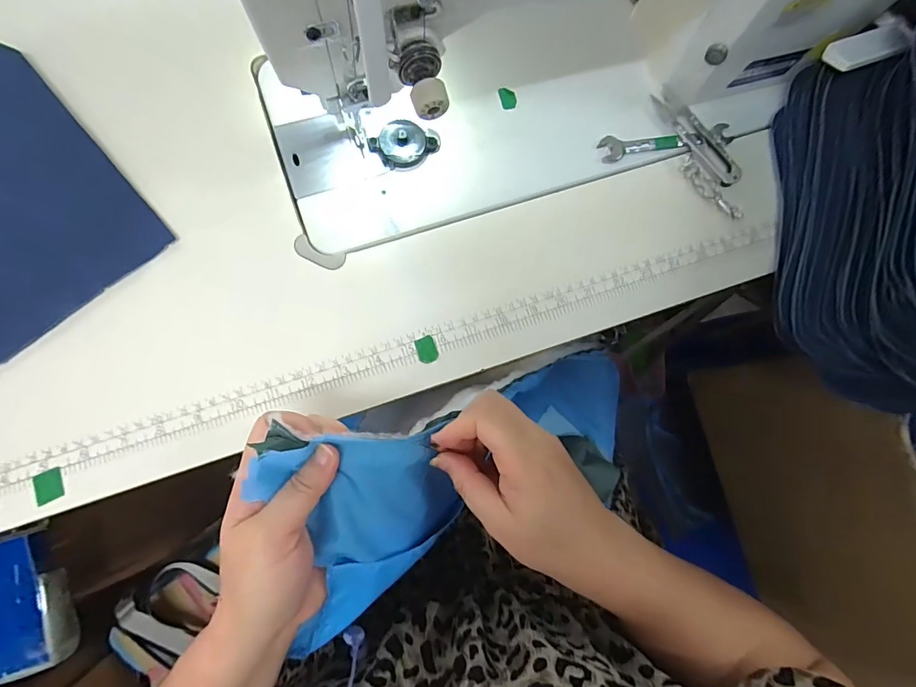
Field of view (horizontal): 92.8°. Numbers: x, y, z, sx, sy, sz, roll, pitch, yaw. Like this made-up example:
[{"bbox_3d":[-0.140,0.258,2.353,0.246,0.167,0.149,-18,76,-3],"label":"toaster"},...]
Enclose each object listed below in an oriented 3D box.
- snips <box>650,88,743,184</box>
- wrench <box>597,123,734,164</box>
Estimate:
[{"bbox_3d":[0.208,-0.180,0.377,0.024,0.006,0.100,-34,86,-8],"label":"snips"},{"bbox_3d":[0.181,-0.175,0.376,0.122,0.004,0.022,-11,83,-6],"label":"wrench"}]

